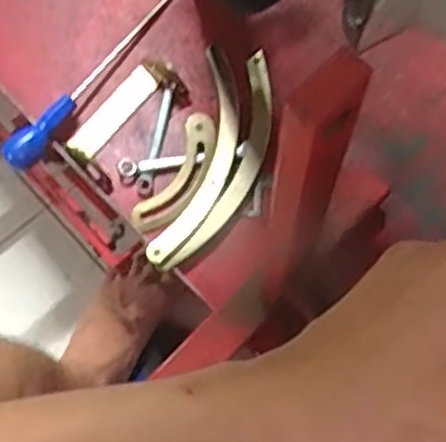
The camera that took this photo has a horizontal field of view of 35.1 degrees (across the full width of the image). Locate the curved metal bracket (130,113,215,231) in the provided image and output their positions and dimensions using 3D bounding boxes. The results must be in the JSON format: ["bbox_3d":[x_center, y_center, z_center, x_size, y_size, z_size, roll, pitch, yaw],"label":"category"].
[{"bbox_3d":[-0.041,-0.047,0.715,0.050,0.016,0.134,29,72,10],"label":"curved metal bracket"}]

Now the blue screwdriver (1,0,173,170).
[{"bbox_3d":[-0.138,-0.165,0.754,0.035,0.031,0.272,31,73,11],"label":"blue screwdriver"}]

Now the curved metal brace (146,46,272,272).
[{"bbox_3d":[-0.002,-0.068,0.718,0.081,0.023,0.254,13,70,5],"label":"curved metal brace"}]

